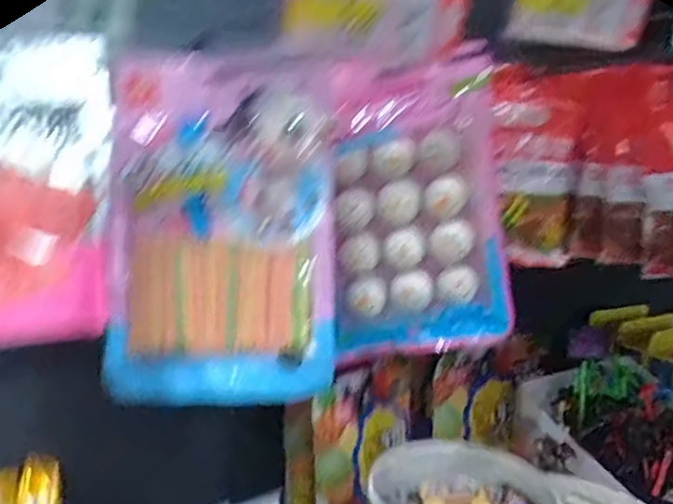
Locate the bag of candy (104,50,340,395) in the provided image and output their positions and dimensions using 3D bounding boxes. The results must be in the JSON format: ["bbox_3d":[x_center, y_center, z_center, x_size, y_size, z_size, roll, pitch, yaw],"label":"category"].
[{"bbox_3d":[-0.089,-0.020,0.528,0.176,0.270,0.021,1,-2,-2],"label":"bag of candy"}]

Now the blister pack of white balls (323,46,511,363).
[{"bbox_3d":[0.071,-0.033,0.600,0.156,0.263,0.044,-4,11,7],"label":"blister pack of white balls"}]

